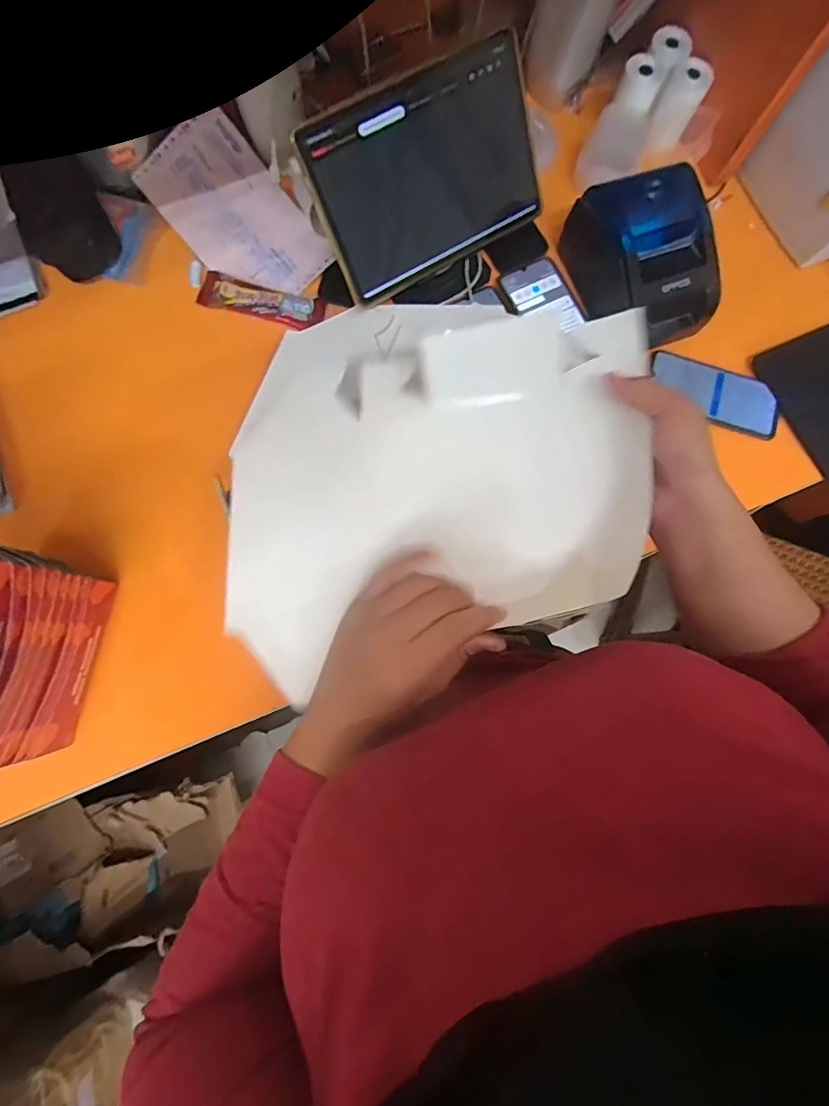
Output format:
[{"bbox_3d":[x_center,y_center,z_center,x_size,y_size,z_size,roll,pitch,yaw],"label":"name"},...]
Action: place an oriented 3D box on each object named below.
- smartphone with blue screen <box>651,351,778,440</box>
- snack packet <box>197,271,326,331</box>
[{"bbox_3d":[0.369,-0.198,0.594,0.162,0.016,0.081,20,79,-2],"label":"smartphone with blue screen"},{"bbox_3d":[-0.194,-0.318,0.609,0.154,0.016,0.051,15,80,2],"label":"snack packet"}]

